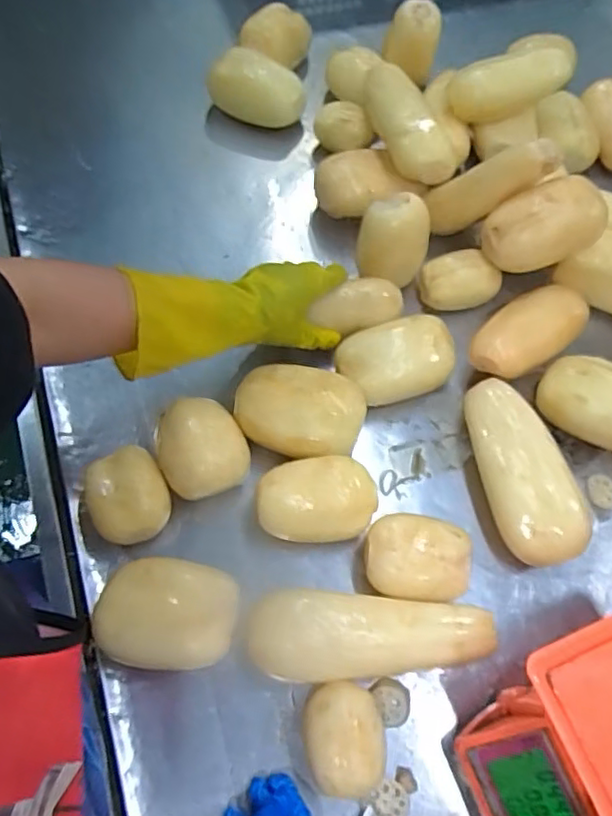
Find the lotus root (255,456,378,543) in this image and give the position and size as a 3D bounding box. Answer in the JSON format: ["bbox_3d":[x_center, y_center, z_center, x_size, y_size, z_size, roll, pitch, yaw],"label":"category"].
[{"bbox_3d":[0.008,0.092,0.583,0.105,0.068,0.070,-5,66,-5],"label":"lotus root"}]

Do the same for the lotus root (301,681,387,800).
[{"bbox_3d":[0.030,0.271,0.504,0.063,0.048,0.081,-2,65,-3],"label":"lotus root"}]

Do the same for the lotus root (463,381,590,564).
[{"bbox_3d":[0.206,0.059,0.607,0.070,0.067,0.186,-15,67,-9],"label":"lotus root"}]

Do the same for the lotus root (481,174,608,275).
[{"bbox_3d":[0.261,-0.193,0.681,0.117,0.079,0.072,-22,68,-12],"label":"lotus root"}]

